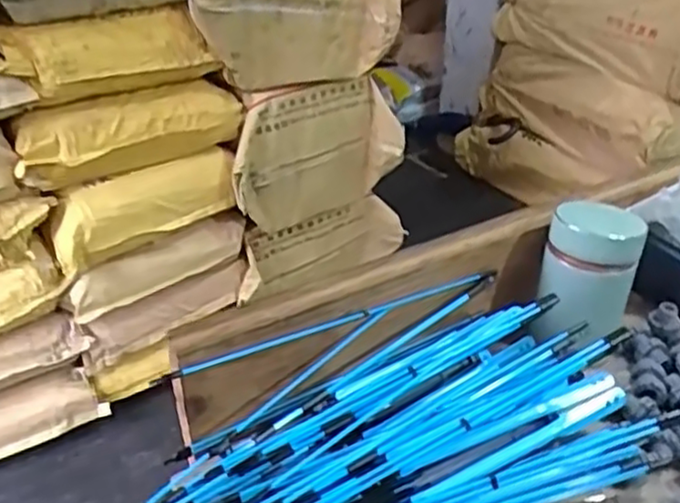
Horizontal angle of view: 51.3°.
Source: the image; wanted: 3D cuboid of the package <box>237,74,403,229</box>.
[{"bbox_3d":[-0.048,-0.190,1.523,0.384,0.297,0.096,-19,36,-29],"label":"package"}]

